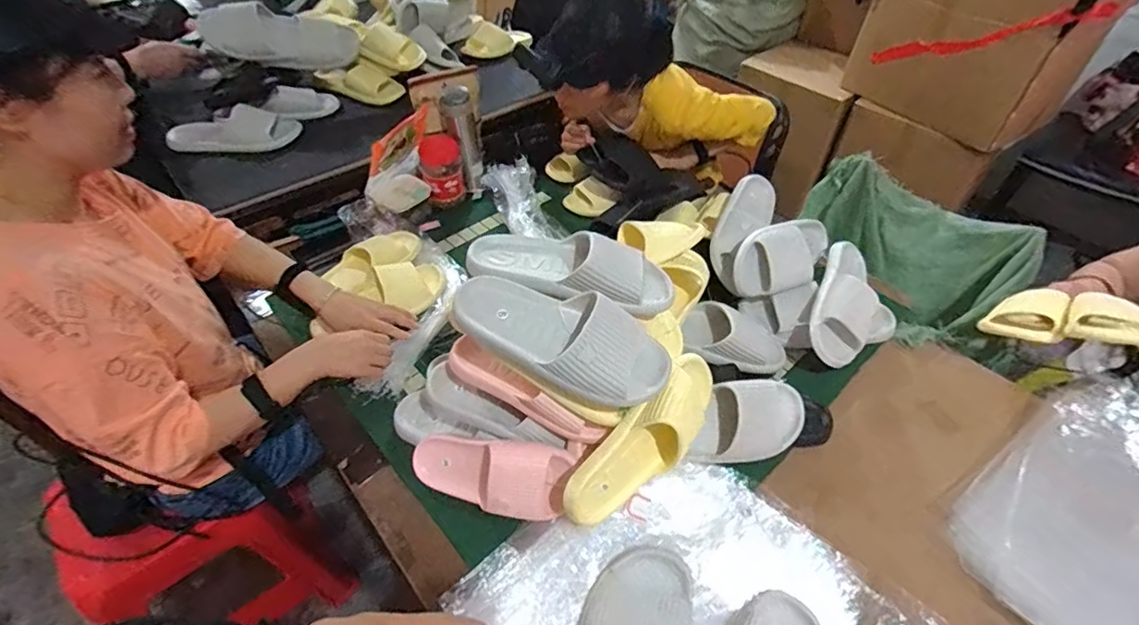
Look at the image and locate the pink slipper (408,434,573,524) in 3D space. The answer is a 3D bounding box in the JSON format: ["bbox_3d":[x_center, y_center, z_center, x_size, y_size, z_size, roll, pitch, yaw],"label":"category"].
[{"bbox_3d":[-0.104,0.214,0.721,0.234,0.062,0.099,9,83,18],"label":"pink slipper"}]

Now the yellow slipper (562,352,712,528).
[{"bbox_3d":[0.100,0.165,0.688,0.265,0.114,0.077,-44,59,-11],"label":"yellow slipper"}]

